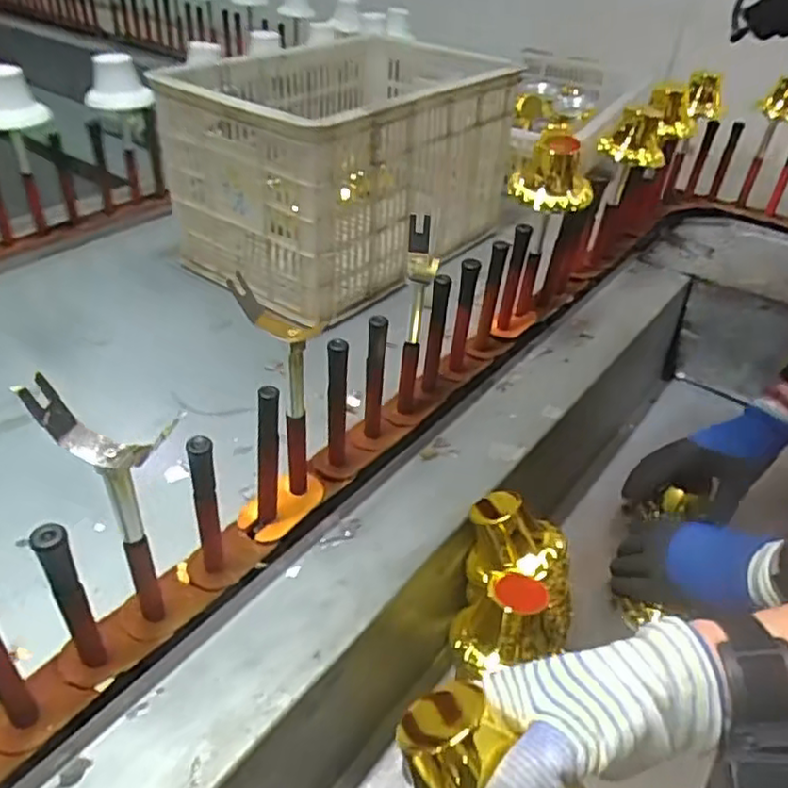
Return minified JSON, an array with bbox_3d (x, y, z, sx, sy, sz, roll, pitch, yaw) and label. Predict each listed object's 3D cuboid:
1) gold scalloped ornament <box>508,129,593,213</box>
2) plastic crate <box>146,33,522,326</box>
[{"bbox_3d":[0.170,-0.235,0.715,0.087,0.079,0.072,11,37,13],"label":"gold scalloped ornament"},{"bbox_3d":[-0.062,-0.346,0.976,0.325,0.247,0.437,25,43,29],"label":"plastic crate"}]

